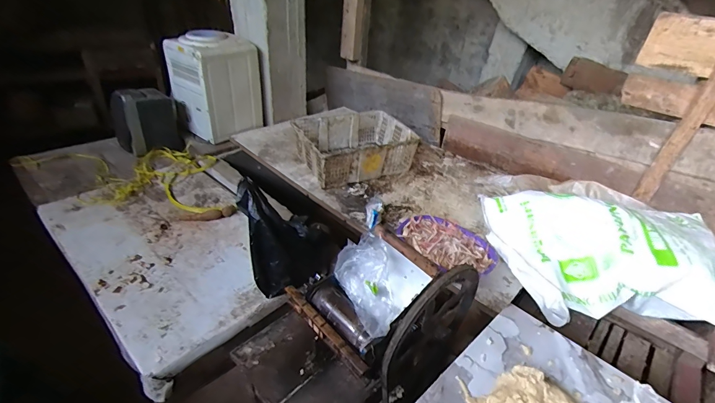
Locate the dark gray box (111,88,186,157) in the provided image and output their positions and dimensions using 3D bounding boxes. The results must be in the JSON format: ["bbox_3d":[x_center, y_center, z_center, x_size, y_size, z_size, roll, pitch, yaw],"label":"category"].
[{"bbox_3d":[-0.946,-0.354,1.606,0.267,0.266,0.180,-15,39,-27],"label":"dark gray box"}]

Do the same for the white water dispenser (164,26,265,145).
[{"bbox_3d":[-0.688,-0.562,1.715,0.318,0.407,0.320,23,38,23],"label":"white water dispenser"}]

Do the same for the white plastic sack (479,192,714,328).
[{"bbox_3d":[0.729,0.150,1.031,0.641,0.191,0.384,8,35,3],"label":"white plastic sack"}]

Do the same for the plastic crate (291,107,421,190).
[{"bbox_3d":[-0.014,-0.246,1.598,0.484,0.161,0.346,-13,39,-25],"label":"plastic crate"}]

